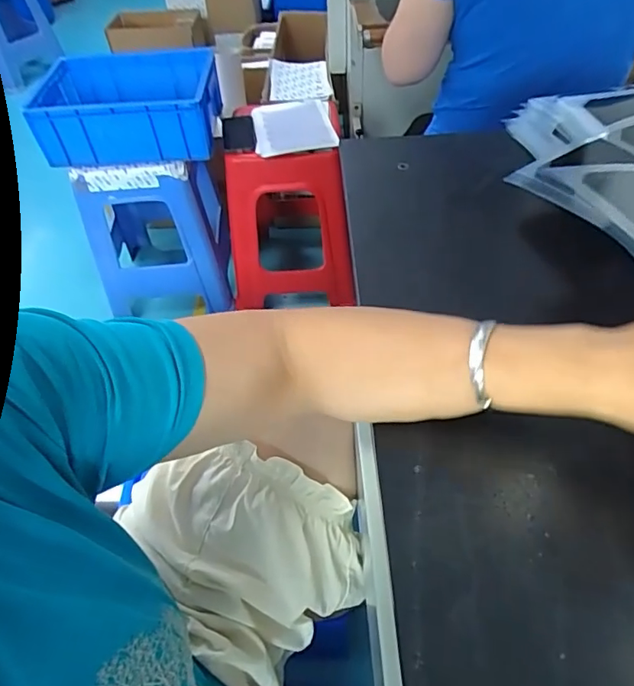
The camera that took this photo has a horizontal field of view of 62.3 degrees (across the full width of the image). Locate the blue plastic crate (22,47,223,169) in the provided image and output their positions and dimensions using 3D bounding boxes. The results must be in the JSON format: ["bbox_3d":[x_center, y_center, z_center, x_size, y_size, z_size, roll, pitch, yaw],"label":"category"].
[{"bbox_3d":[-0.457,-0.587,1.302,0.410,0.139,0.323,-4,50,1],"label":"blue plastic crate"}]

